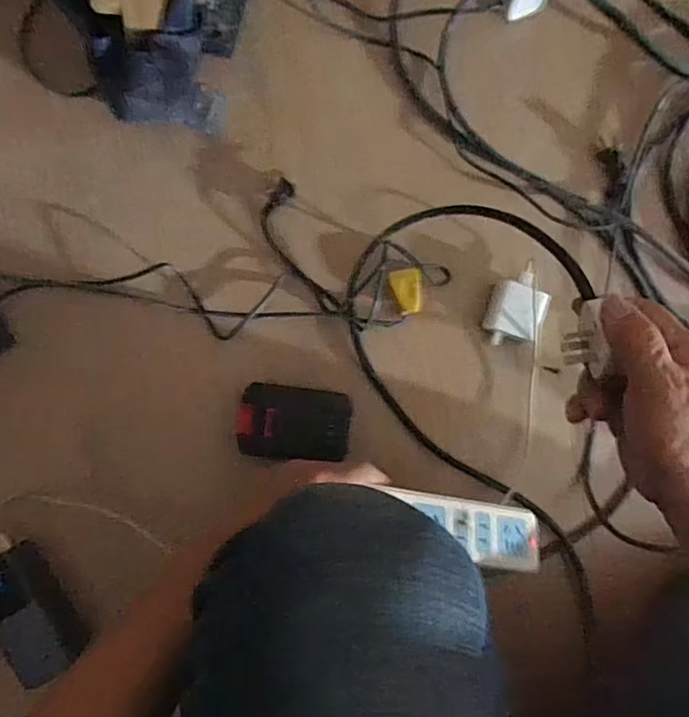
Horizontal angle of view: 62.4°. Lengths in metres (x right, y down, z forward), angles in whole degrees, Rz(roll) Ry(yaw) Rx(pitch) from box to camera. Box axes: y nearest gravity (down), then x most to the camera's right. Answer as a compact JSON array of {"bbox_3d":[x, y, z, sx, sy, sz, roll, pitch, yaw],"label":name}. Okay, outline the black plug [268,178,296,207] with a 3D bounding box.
[{"bbox_3d":[-0.069,-0.182,0.625,0.034,0.021,0.017,-42,92,-5],"label":"black plug"}]

